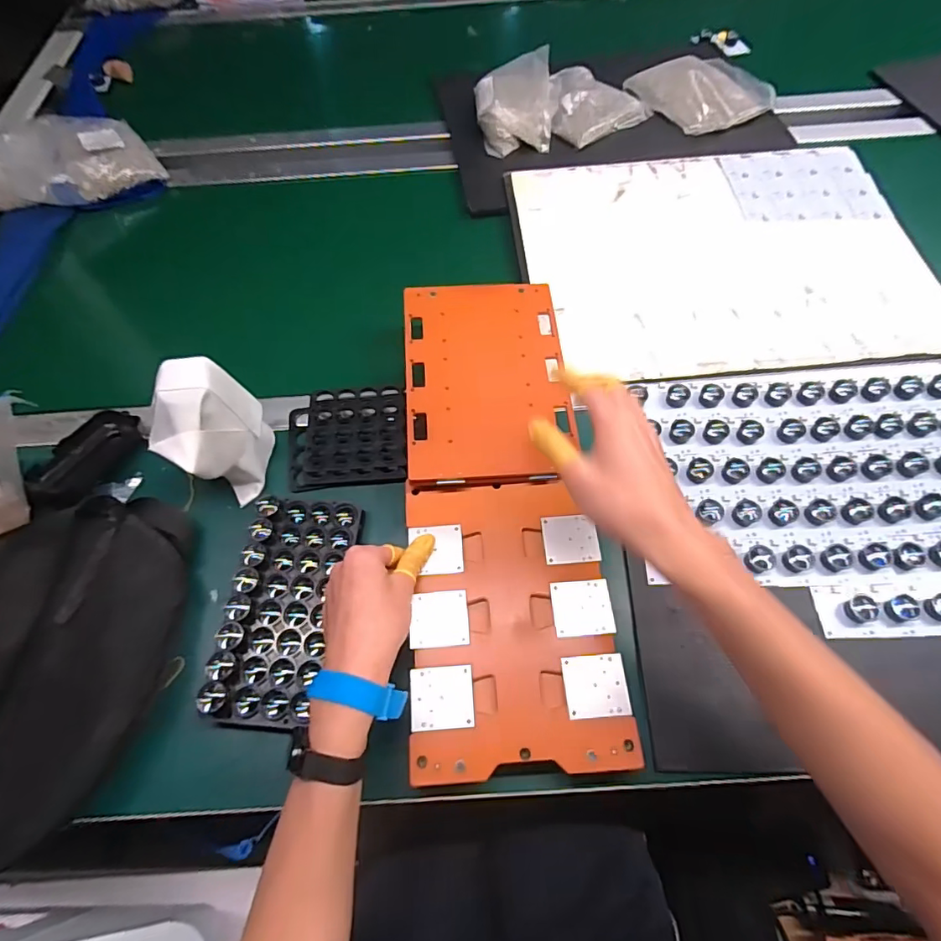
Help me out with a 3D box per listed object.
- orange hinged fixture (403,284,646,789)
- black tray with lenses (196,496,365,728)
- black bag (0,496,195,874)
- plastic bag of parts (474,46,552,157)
[{"bbox_3d":[0.023,0.014,0.472,0.163,0.022,0.454,-6,67,0],"label":"orange hinged fixture"},{"bbox_3d":[-0.161,0.115,0.451,0.090,0.032,0.190,4,63,5],"label":"black tray with lenses"},{"bbox_3d":[-0.374,0.161,0.430,0.240,0.057,0.299,3,63,5],"label":"black bag"},{"bbox_3d":[0.067,-0.551,0.772,0.114,0.047,0.178,1,63,4],"label":"plastic bag of parts"}]

